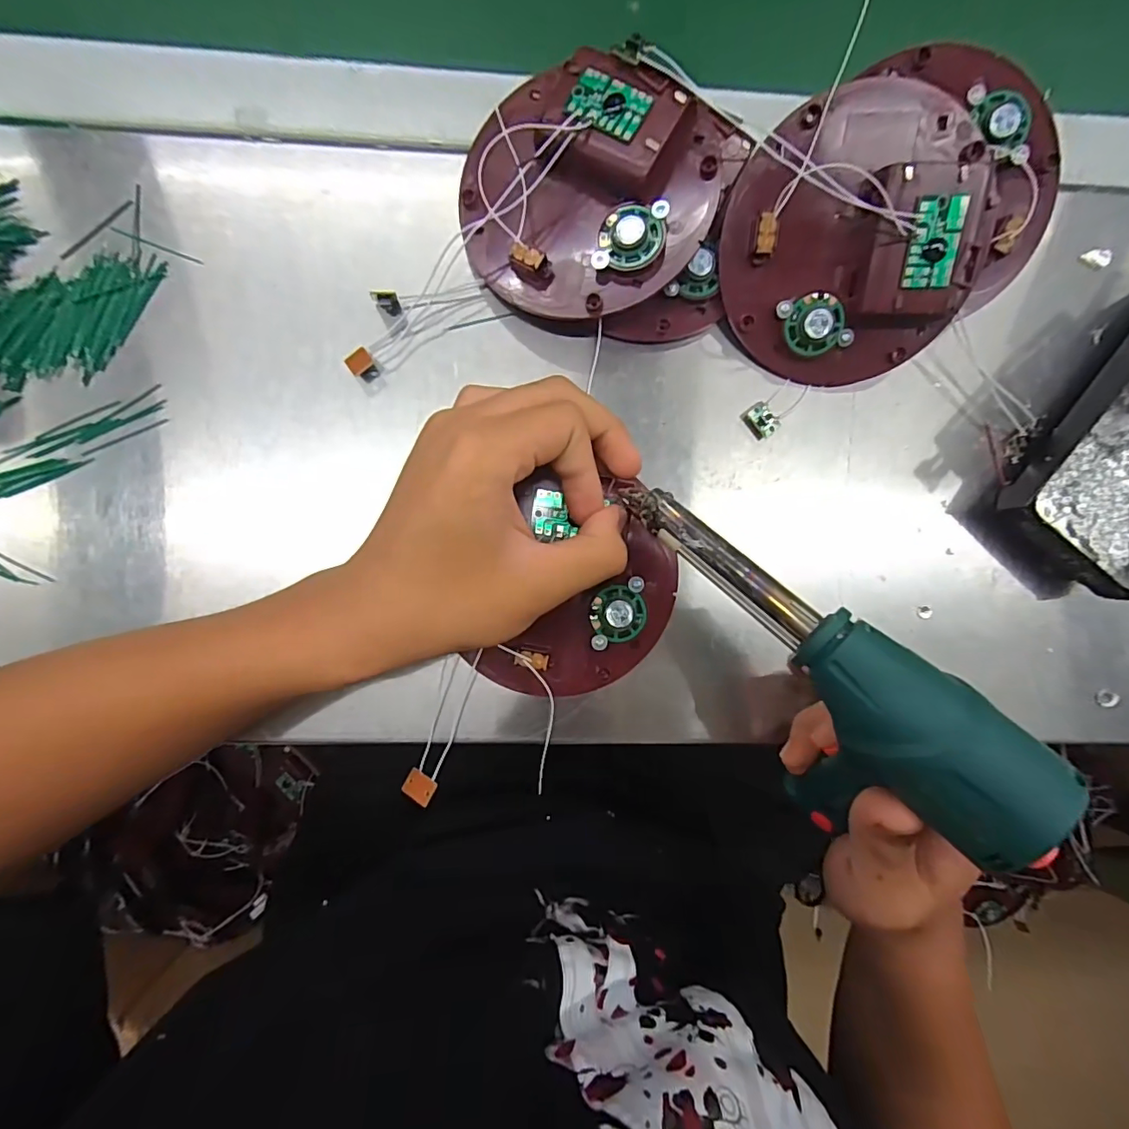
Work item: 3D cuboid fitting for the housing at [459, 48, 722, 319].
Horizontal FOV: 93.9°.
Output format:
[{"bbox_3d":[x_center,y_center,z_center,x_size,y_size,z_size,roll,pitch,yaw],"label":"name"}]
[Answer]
[{"bbox_3d":[0.007,-0.171,0.246,0.115,0.043,0.101,23,89,-3],"label":"housing"}]

